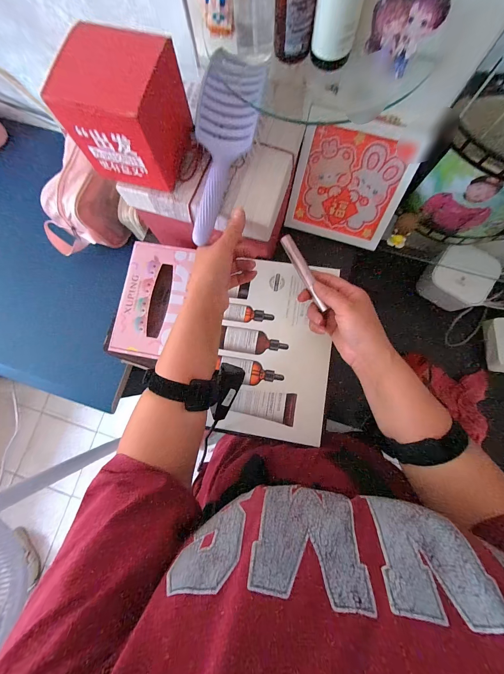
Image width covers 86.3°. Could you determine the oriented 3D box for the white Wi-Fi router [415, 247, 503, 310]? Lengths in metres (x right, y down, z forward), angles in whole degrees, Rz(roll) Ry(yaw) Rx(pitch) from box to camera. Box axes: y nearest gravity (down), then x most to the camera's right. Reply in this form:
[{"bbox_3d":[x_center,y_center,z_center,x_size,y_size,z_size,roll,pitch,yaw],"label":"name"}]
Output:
[{"bbox_3d":[0.441,-0.125,0.569,0.117,0.092,0.126,-39,82,-4],"label":"white Wi-Fi router"}]

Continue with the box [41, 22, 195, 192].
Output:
[{"bbox_3d":[-0.134,-0.249,0.299,0.106,0.094,0.104,19,82,5],"label":"box"}]

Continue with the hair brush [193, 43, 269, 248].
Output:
[{"bbox_3d":[-0.035,-0.230,0.331,0.077,0.052,0.235,13,82,4],"label":"hair brush"}]

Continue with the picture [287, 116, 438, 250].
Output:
[{"bbox_3d":[0.156,-0.245,0.439,0.171,0.177,0.013,17,46,7],"label":"picture"}]

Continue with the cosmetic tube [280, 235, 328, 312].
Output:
[{"bbox_3d":[0.069,-0.087,0.355,0.015,0.008,0.112,-25,83,-2],"label":"cosmetic tube"}]

